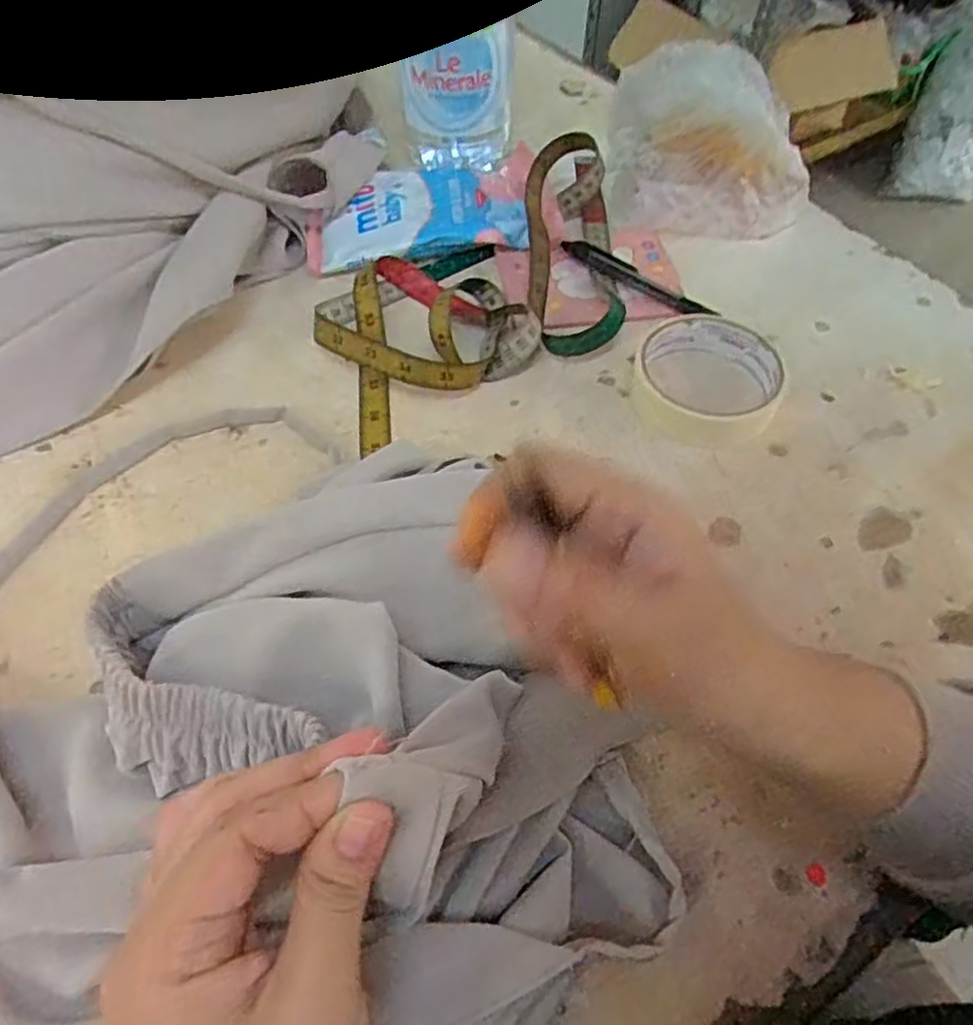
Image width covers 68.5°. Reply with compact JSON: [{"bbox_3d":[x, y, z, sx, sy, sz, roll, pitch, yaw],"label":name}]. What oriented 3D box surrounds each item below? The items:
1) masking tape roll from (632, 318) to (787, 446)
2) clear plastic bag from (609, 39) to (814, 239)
[{"bbox_3d":[0.133,-0.080,0.429,0.086,0.023,0.085,1,55,-1],"label":"masking tape roll"},{"bbox_3d":[0.155,-0.254,0.489,0.144,0.115,0.056,13,56,8],"label":"clear plastic bag"}]

